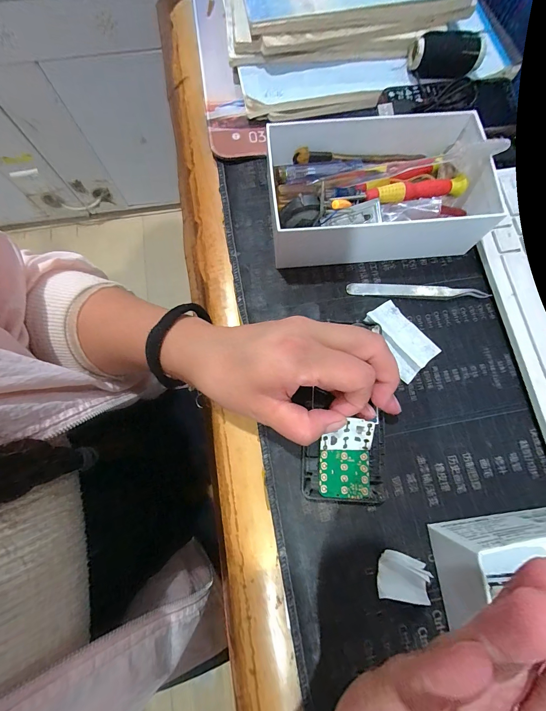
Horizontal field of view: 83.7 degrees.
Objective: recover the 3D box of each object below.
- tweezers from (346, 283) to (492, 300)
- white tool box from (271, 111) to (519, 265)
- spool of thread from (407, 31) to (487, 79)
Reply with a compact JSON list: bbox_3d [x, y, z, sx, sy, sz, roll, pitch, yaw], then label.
[{"bbox_3d":[0.120,-0.054,0.257,0.113,0.008,0.011,4,78,2],"label":"tweezers"},{"bbox_3d":[0.085,-0.136,0.252,0.177,0.051,0.106,-7,78,0],"label":"white tool box"},{"bbox_3d":[0.155,-0.267,0.273,0.062,0.023,0.024,12,78,4],"label":"spool of thread"}]

